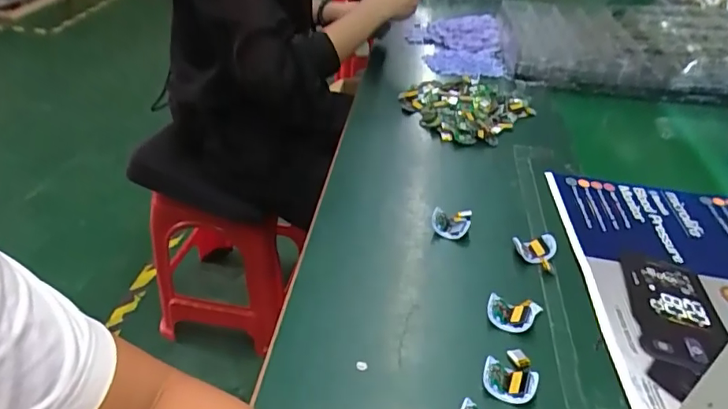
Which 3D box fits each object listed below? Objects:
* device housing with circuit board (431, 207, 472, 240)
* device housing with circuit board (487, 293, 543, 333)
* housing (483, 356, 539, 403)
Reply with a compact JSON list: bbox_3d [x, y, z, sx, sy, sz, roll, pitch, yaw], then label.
[{"bbox_3d":[0.100,0.018,0.590,0.042,0.020,0.045,9,38,10],"label":"device housing with circuit board"},{"bbox_3d":[0.140,0.100,0.486,0.046,0.019,0.040,15,39,18],"label":"device housing with circuit board"},{"bbox_3d":[0.120,0.147,0.425,0.043,0.017,0.028,11,38,13],"label":"housing"}]

